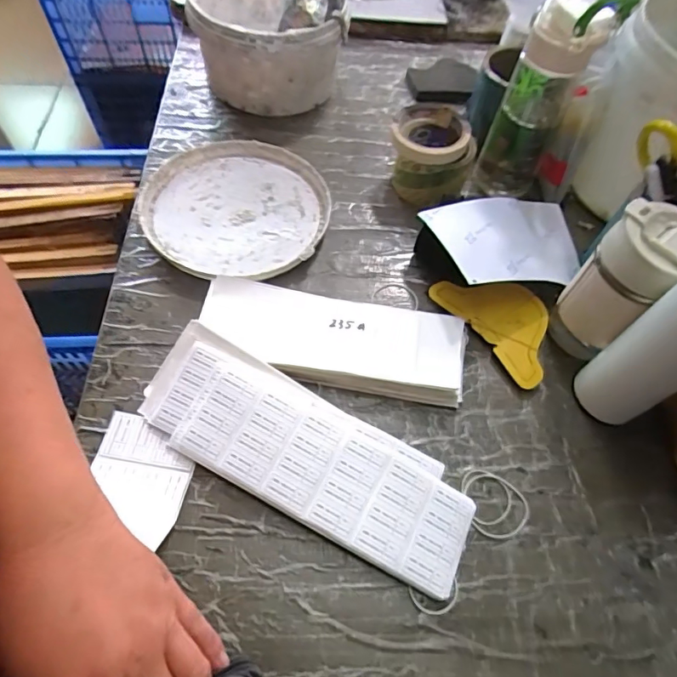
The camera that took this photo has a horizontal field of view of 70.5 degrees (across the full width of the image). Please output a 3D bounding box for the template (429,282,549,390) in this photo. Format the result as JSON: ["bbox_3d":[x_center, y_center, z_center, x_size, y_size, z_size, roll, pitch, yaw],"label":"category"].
[{"bbox_3d":[0.179,-0.023,0.515,0.088,0.007,0.143,-33,66,-17],"label":"template"}]

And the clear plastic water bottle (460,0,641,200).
[{"bbox_3d":[0.226,-0.265,0.546,0.084,0.244,0.084,22,60,9],"label":"clear plastic water bottle"}]

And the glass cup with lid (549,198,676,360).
[{"bbox_3d":[0.265,-0.051,0.455,0.069,0.153,0.073,2,59,-3],"label":"glass cup with lid"}]

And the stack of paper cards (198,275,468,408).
[{"bbox_3d":[-0.006,0.000,0.481,0.258,0.027,0.089,10,59,1],"label":"stack of paper cards"}]

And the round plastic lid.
[{"bbox_3d":[-0.121,-0.156,0.572,0.213,0.021,0.206,2,59,-3],"label":"round plastic lid"}]

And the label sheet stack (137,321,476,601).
[{"bbox_3d":[-0.030,0.098,0.418,0.302,0.028,0.100,27,61,11],"label":"label sheet stack"}]

